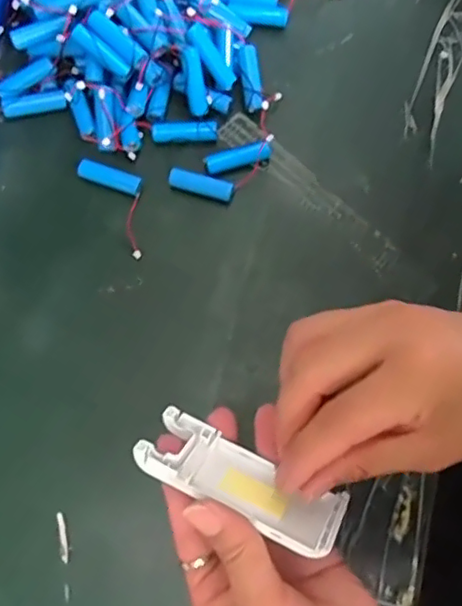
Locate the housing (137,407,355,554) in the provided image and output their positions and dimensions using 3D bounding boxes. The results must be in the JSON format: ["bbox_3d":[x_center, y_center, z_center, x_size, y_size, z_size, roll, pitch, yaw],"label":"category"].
[{"bbox_3d":[0.005,0.088,0.299,0.102,0.015,0.039,28,34,12],"label":"housing"}]

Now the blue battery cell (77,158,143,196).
[{"bbox_3d":[-0.091,-0.094,0.452,0.049,0.013,0.014,20,75,7],"label":"blue battery cell"}]

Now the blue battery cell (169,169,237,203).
[{"bbox_3d":[-0.022,-0.088,0.449,0.049,0.015,0.014,15,74,6],"label":"blue battery cell"}]

